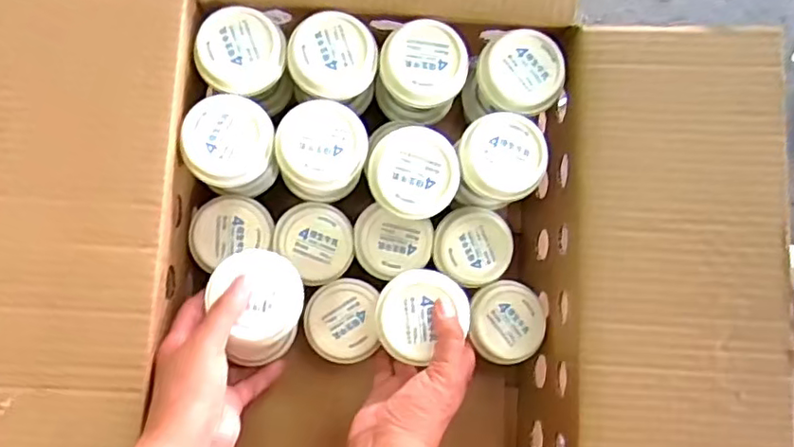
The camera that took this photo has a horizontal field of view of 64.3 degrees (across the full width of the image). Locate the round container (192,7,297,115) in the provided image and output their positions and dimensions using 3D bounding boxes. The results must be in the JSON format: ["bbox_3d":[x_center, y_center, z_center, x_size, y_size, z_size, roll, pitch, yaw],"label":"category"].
[{"bbox_3d":[-0.125,-0.131,0.525,0.067,0.066,0.070,1,82,-6],"label":"round container"}]

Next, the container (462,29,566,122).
[{"bbox_3d":[0.096,-0.118,0.539,0.066,0.071,0.064,1,82,-6],"label":"container"}]

